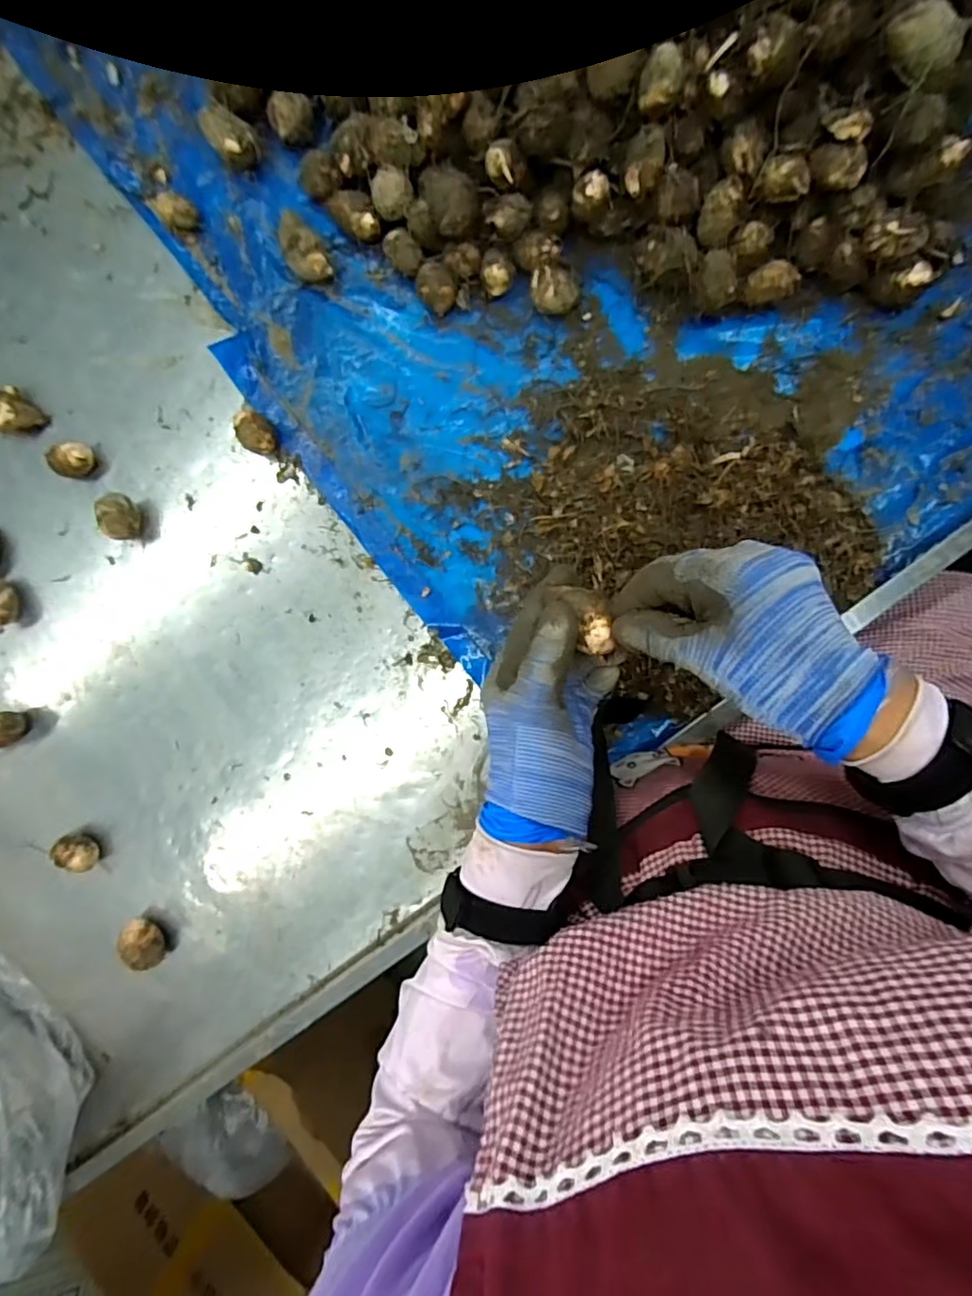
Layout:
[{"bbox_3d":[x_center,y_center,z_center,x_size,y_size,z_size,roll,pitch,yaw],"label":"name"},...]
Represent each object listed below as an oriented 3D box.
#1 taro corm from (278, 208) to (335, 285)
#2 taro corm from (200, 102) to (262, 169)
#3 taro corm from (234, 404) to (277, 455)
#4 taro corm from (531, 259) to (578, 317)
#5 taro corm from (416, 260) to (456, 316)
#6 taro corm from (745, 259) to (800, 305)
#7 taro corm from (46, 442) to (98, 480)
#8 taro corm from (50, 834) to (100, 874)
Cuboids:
[{"bbox_3d":[-0.168,-0.366,0.535,0.033,0.036,0.069,-26,92,5],"label":"taro corm"},{"bbox_3d":[-0.231,-0.465,0.533,0.035,0.040,0.056,-40,90,5],"label":"taro corm"},{"bbox_3d":[-0.219,-0.206,0.559,0.041,0.031,0.033,35,95,1],"label":"taro corm"},{"bbox_3d":[0.061,-0.316,0.522,0.040,0.031,0.039,-7,93,4],"label":"taro corm"},{"bbox_3d":[-0.043,-0.322,0.527,0.033,0.032,0.035,0,94,4],"label":"taro corm"},{"bbox_3d":[0.243,-0.311,0.499,0.043,0.022,0.026,-9,93,5],"label":"taro corm"},{"bbox_3d":[-0.408,-0.186,0.576,0.031,0.032,0.035,15,95,3],"label":"taro corm"},{"bbox_3d":[-0.414,0.208,0.599,0.038,0.039,0.030,17,95,3],"label":"taro corm"}]

